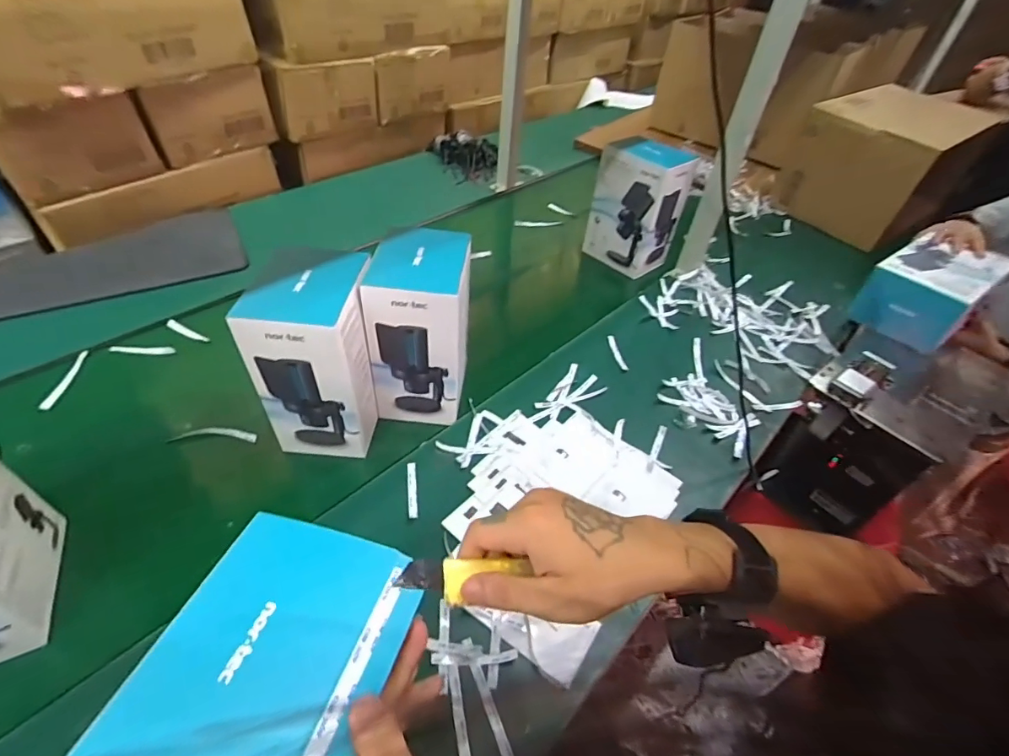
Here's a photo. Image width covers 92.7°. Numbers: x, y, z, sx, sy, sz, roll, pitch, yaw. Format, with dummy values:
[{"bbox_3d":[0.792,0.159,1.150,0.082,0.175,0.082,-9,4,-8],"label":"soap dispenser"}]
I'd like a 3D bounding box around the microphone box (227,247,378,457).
[{"bbox_3d":[-0.234,-0.027,0.620,0.115,0.221,0.142,7,44,0],"label":"microphone box"}]

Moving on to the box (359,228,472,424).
[{"bbox_3d":[-0.116,-0.071,0.678,0.116,0.221,0.147,6,44,-2],"label":"box"}]

